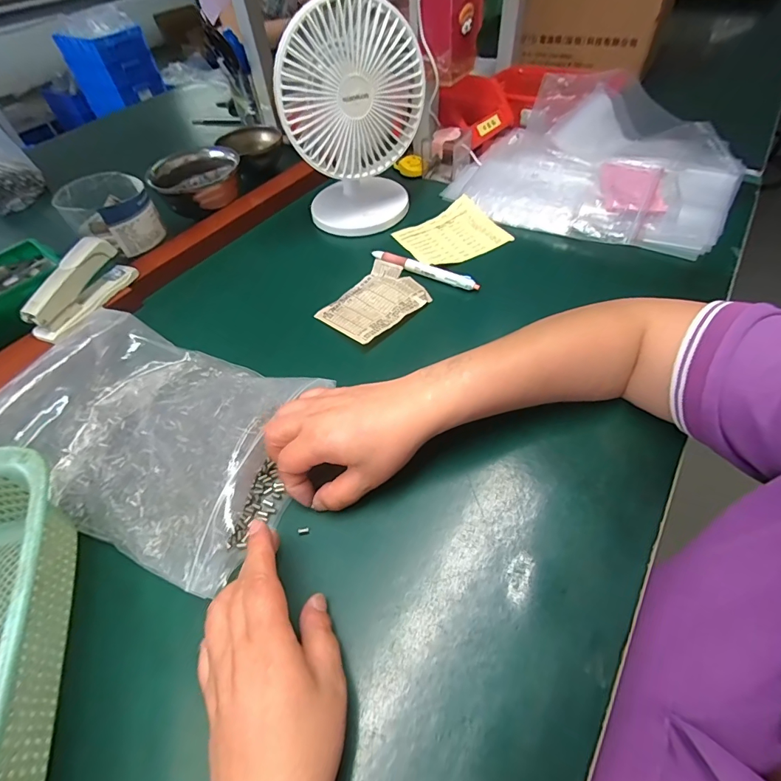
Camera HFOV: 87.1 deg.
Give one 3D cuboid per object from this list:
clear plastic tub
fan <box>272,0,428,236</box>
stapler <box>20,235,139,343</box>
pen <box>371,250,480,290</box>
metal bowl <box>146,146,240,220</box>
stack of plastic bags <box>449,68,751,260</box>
[{"bbox_3d":[-0.351,-0.225,0.519,0.102,0.065,0.106,-29,56,-16],"label":"clear plastic tub"},{"bbox_3d":[-0.040,-0.319,0.488,0.154,0.216,0.106,-8,53,-1],"label":"fan"},{"bbox_3d":[-0.338,-0.114,0.442,0.027,0.055,0.121,14,56,16],"label":"stapler"},{"bbox_3d":[0.038,-0.142,0.483,0.139,0.015,0.013,26,60,23],"label":"pen"},{"bbox_3d":[-0.279,-0.307,0.609,0.123,0.059,0.123,-3,53,4],"label":"metal bowl"},{"bbox_3d":[0.292,-0.334,0.562,0.338,0.065,0.354,26,59,23],"label":"stack of plastic bags"}]

